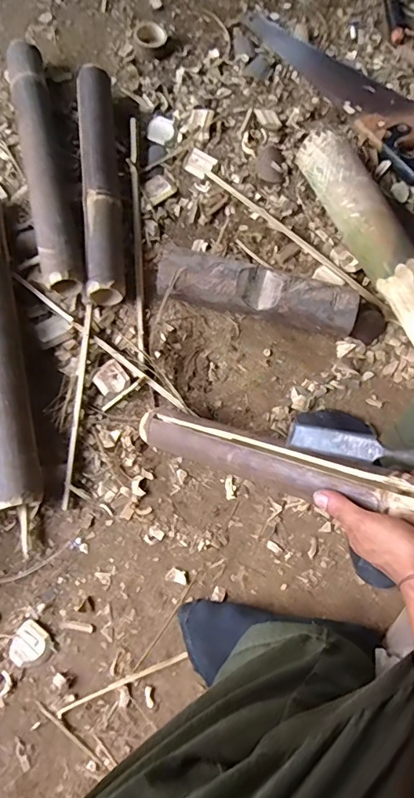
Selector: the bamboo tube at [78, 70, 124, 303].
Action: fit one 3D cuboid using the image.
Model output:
[{"bbox_3d":[-0.158,-0.323,0.687,0.057,0.062,0.387,-4,75,-2],"label":"bamboo tube"}]

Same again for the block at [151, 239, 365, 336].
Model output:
[{"bbox_3d":[0.068,-0.147,0.641,0.274,0.060,0.070,15,75,3],"label":"block"}]

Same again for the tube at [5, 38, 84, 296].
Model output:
[{"bbox_3d":[-0.249,-0.352,0.691,0.065,0.071,0.440,-14,76,-5],"label":"tube"}]

